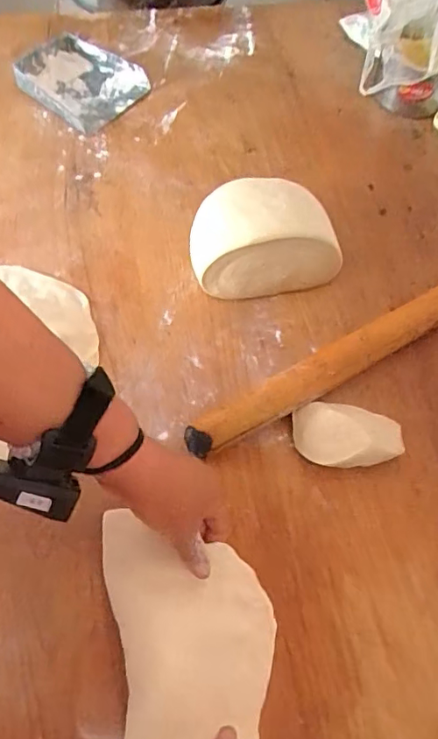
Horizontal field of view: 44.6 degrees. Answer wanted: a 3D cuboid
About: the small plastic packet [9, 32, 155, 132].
[{"bbox_3d":[-0.203,-0.419,0.762,0.175,0.026,0.140,35,65,16],"label":"small plastic packet"}]

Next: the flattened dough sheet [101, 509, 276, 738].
[{"bbox_3d":[-0.018,0.219,0.415,0.126,0.035,0.208,-8,63,-6],"label":"flattened dough sheet"}]

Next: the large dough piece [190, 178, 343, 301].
[{"bbox_3d":[0.045,-0.150,0.595,0.154,0.084,0.130,-10,62,-7],"label":"large dough piece"}]

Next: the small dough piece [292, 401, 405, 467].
[{"bbox_3d":[0.120,0.062,0.501,0.099,0.045,0.059,11,61,4],"label":"small dough piece"}]

